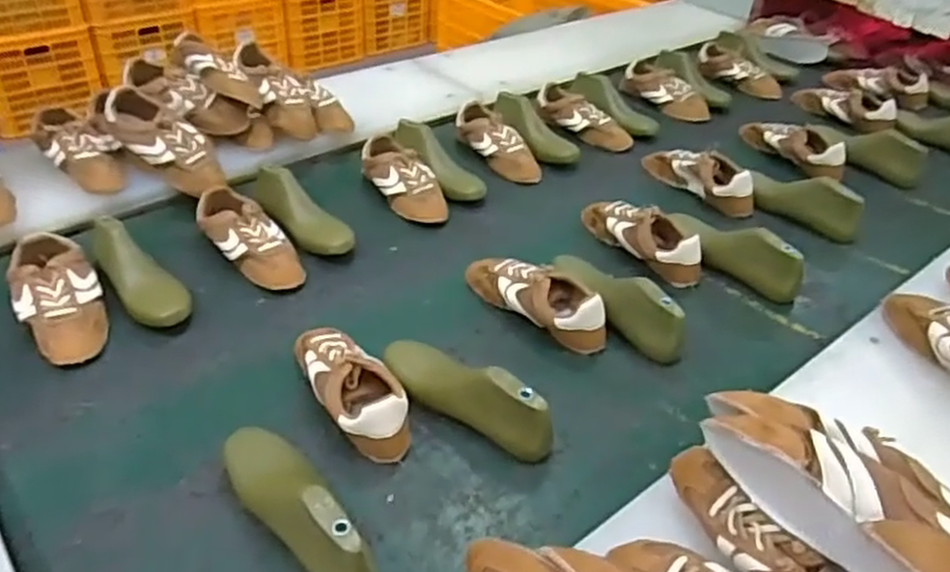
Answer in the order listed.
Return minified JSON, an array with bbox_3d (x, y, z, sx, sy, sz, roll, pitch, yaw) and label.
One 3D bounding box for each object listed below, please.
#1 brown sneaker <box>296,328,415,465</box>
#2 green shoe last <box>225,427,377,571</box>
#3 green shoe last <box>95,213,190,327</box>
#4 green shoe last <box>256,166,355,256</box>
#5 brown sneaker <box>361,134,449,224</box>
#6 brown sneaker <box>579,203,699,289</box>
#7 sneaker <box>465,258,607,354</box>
[{"bbox_3d":[-0.145,0.113,0.834,0.078,0.072,0.198,-25,47,-32],"label":"brown sneaker"},{"bbox_3d":[-0.170,0.204,0.697,0.066,0.081,0.222,-23,46,-30],"label":"green shoe last"},{"bbox_3d":[-0.440,-0.024,0.971,0.081,0.088,0.191,-23,46,-30],"label":"green shoe last"},{"bbox_3d":[-0.268,-0.109,1.106,0.202,0.069,0.070,29,45,28],"label":"green shoe last"},{"bbox_3d":[-0.120,-0.178,1.224,0.092,0.062,0.212,-19,44,-26],"label":"brown sneaker"},{"bbox_3d":[0.255,-0.075,1.122,0.074,0.080,0.214,-19,44,-27],"label":"brown sneaker"},{"bbox_3d":[0.084,0.013,0.991,0.076,0.076,0.218,-30,50,-35],"label":"sneaker"}]

